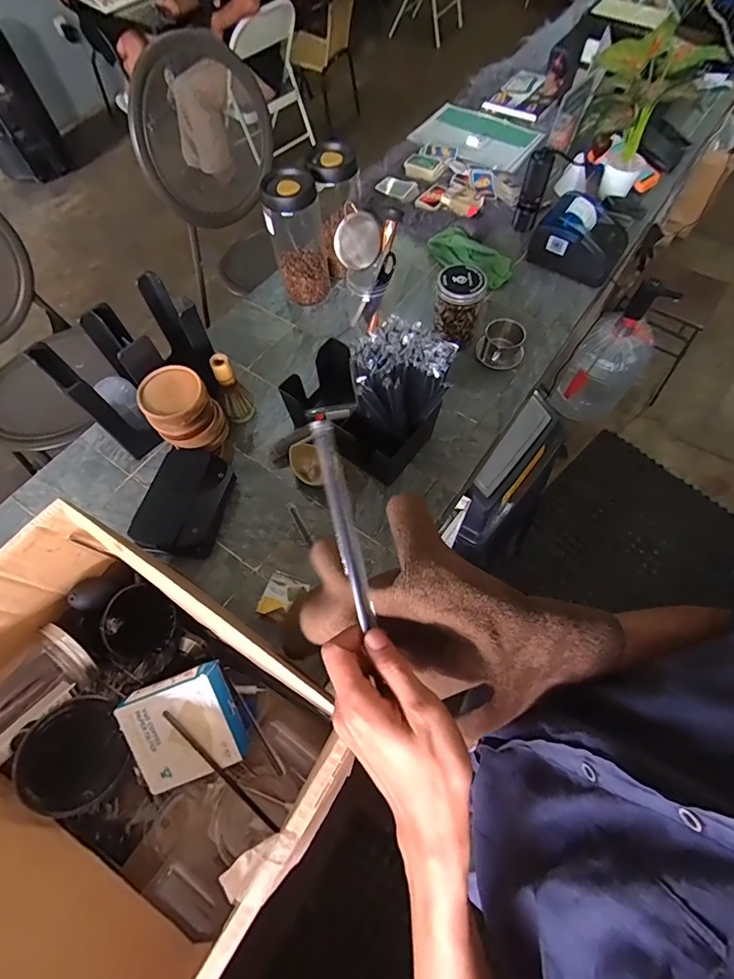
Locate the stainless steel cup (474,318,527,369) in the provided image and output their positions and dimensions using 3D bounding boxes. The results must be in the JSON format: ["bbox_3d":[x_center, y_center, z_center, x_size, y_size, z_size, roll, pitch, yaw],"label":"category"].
[{"bbox_3d":[0.259,-0.281,0.853,0.082,0.065,0.081,-1,63,2],"label":"stainless steel cup"}]

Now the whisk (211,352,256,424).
[{"bbox_3d":[-0.234,-0.172,0.766,0.051,0.130,0.047,-22,64,-9],"label":"whisk"}]

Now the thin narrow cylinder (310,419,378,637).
[{"bbox_3d":[-0.019,0.023,0.326,0.016,0.012,0.152,-13,89,-4],"label":"thin narrow cylinder"}]

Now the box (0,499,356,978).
[{"bbox_3d":[-0.253,0.261,0.476,0.423,0.227,0.295,27,67,15],"label":"box"}]

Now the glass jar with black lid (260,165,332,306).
[{"bbox_3d":[-0.137,-0.496,0.876,0.106,0.234,0.104,-1,63,2],"label":"glass jar with black lid"}]

